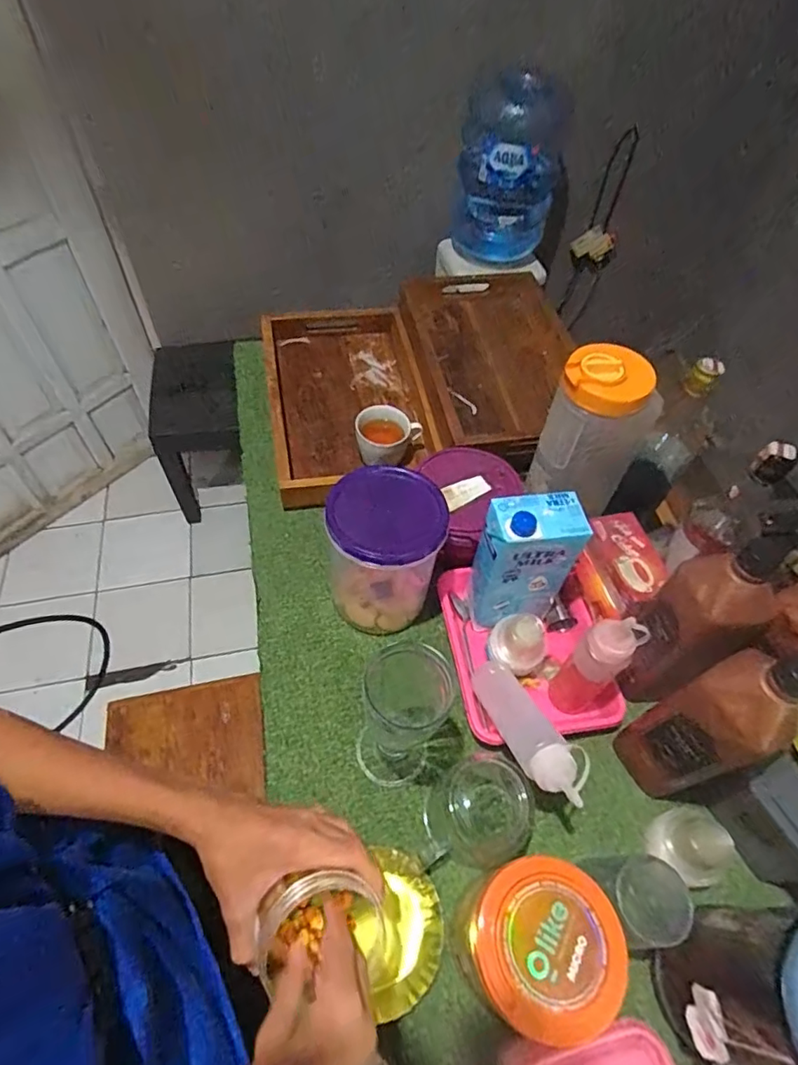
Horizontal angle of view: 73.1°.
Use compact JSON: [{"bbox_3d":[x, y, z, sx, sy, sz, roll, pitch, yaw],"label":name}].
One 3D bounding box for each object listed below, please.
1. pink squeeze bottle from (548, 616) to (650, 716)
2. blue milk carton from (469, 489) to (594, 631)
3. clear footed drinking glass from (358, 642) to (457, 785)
[{"bbox_3d":[0.211,0.140,0.574,0.052,0.180,0.049,-35,64,-24],"label":"pink squeeze bottle"},{"bbox_3d":[0.137,0.032,0.614,0.108,0.175,0.067,-13,57,-12],"label":"blue milk carton"},{"bbox_3d":[0.001,0.183,0.528,0.076,0.178,0.088,21,57,10],"label":"clear footed drinking glass"}]

